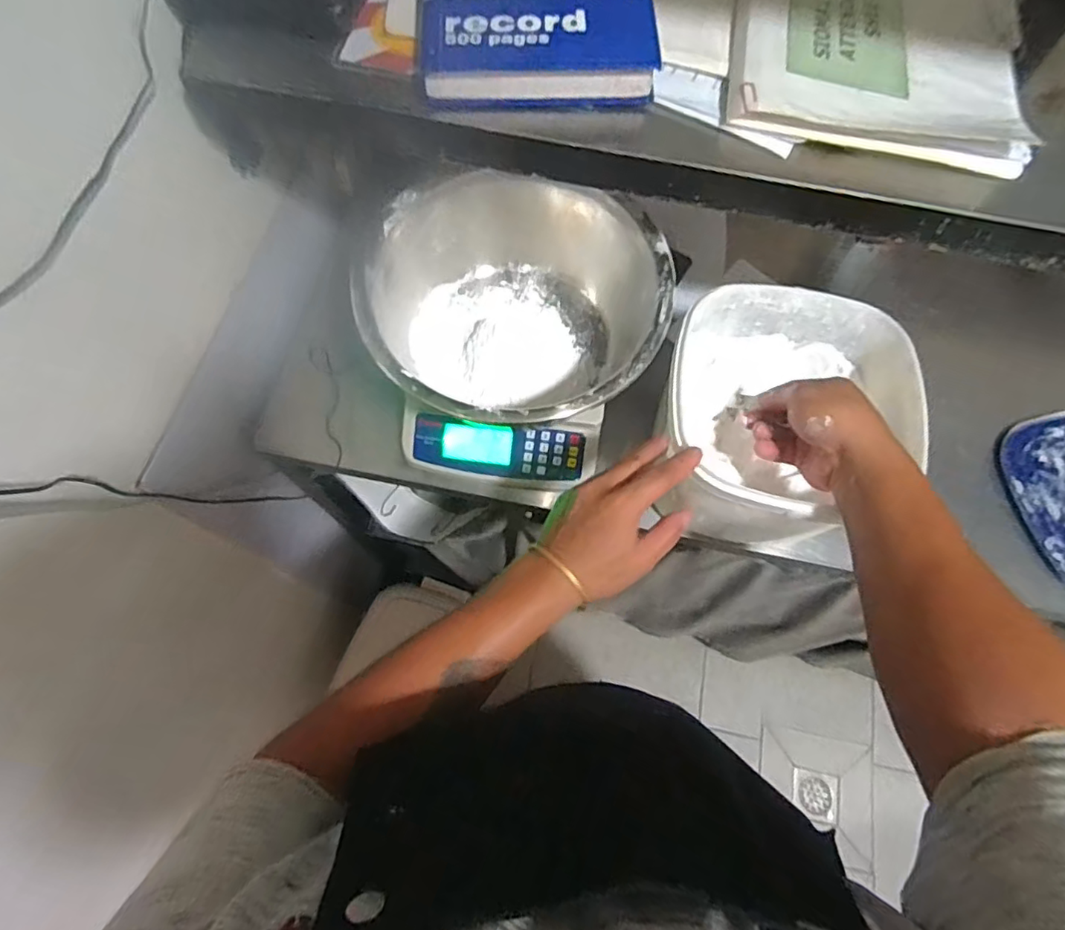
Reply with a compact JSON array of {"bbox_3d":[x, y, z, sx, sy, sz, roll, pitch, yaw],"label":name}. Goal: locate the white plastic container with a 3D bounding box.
[{"bbox_3d":[0.239,-0.045,0.561,0.224,0.125,0.223,13,70,4],"label":"white plastic container"}]

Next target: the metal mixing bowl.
[{"bbox_3d":[-0.019,-0.156,0.596,0.281,0.124,0.289,0,69,-1],"label":"metal mixing bowl"}]

